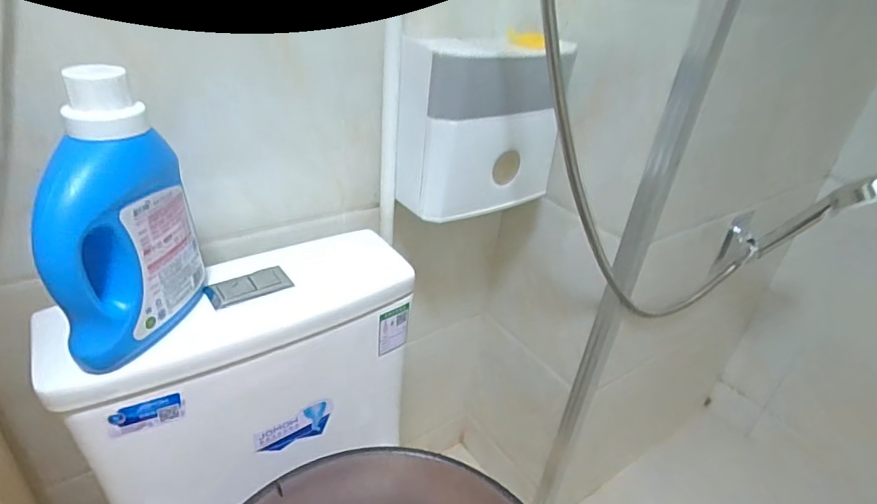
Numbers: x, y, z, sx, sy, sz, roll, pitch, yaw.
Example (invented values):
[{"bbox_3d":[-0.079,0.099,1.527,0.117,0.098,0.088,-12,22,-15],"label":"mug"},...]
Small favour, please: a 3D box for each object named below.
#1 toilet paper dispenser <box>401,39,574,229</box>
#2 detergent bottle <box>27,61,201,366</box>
[{"bbox_3d":[0.072,-0.160,0.662,0.241,0.206,0.095,-6,32,-20],"label":"toilet paper dispenser"},{"bbox_3d":[-0.275,-0.029,0.412,0.069,0.228,0.133,9,29,18],"label":"detergent bottle"}]

